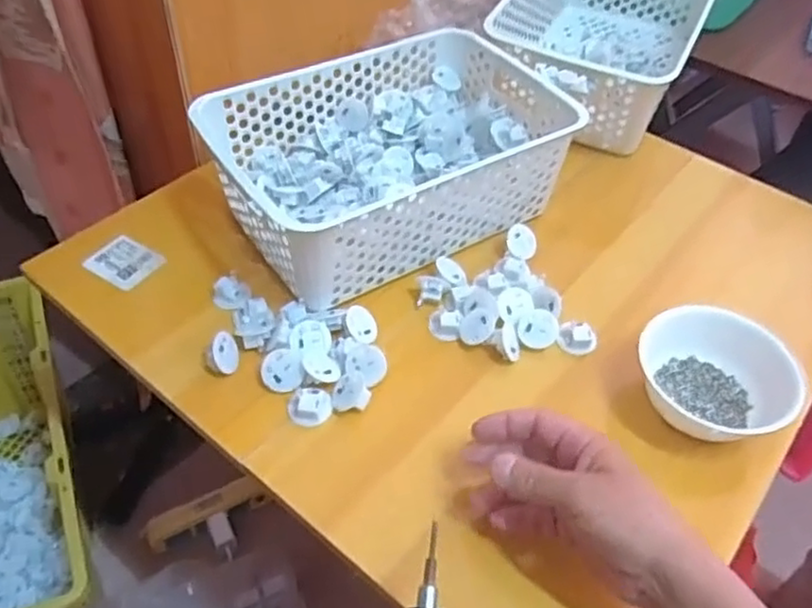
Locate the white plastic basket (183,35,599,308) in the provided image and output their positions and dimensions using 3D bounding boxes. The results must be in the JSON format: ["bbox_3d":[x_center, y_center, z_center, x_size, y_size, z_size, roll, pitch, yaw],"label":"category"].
[{"bbox_3d":[-0.014,-0.137,0.645,0.305,0.102,0.204,-25,55,-25],"label":"white plastic basket"}]

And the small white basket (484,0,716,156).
[{"bbox_3d":[0.230,-0.327,0.810,0.205,0.116,0.316,25,51,17],"label":"small white basket"}]

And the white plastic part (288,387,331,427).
[{"bbox_3d":[-0.072,0.078,0.520,0.030,0.015,0.027,-30,57,-27],"label":"white plastic part"}]

